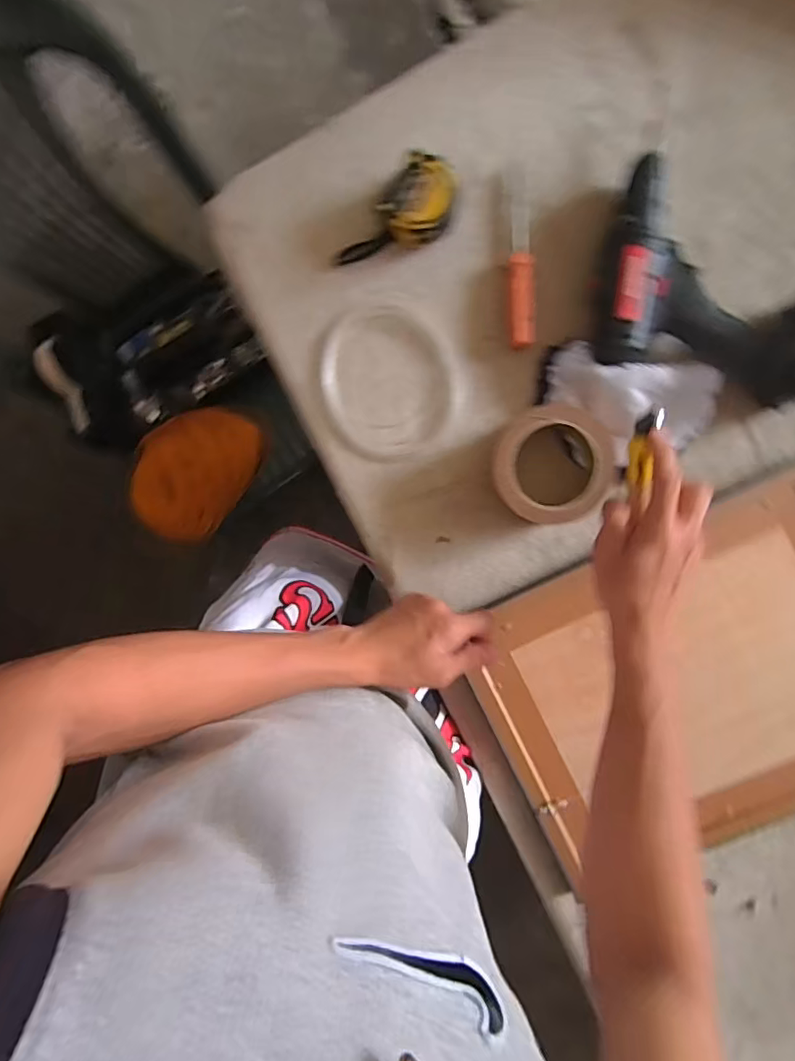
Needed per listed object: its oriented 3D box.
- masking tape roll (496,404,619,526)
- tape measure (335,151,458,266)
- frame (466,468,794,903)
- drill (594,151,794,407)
[{"bbox_3d":[0.144,-0.064,0.510,0.103,0.054,0.110,0,94,6],"label":"masking tape roll"},{"bbox_3d":[0.004,-0.297,0.522,0.060,0.034,0.126,43,97,2],"label":"tape measure"},{"bbox_3d":[0.283,0.156,0.528,0.382,0.015,0.302,-26,90,7],"label":"frame"},{"bbox_3d":[0.288,-0.221,0.479,0.207,0.066,0.174,18,95,5],"label":"drill"}]

